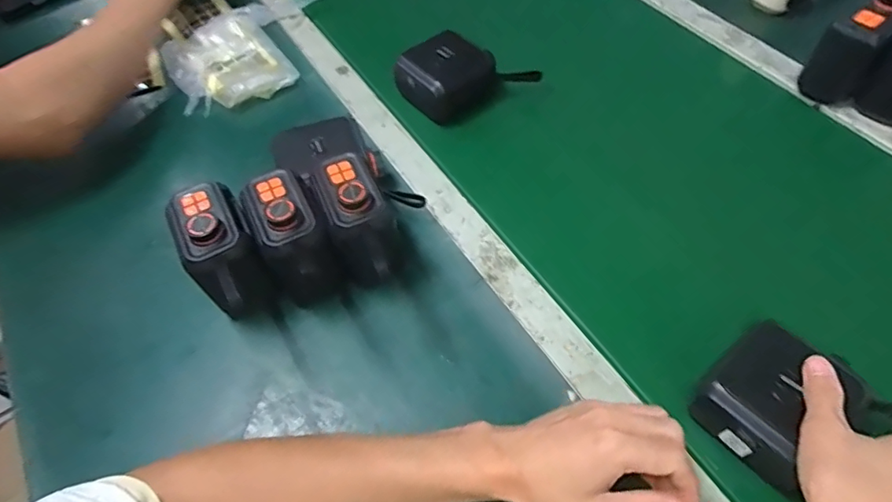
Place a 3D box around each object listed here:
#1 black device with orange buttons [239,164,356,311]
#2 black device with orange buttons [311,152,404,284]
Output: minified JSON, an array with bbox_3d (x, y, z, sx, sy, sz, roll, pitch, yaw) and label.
[{"bbox_3d":[-0.132,-0.007,0.454,0.057,0.098,0.092,-28,59,-15],"label":"black device with orange buttons"},{"bbox_3d":[-0.074,-0.022,0.459,0.055,0.096,0.102,-19,58,-10],"label":"black device with orange buttons"}]

